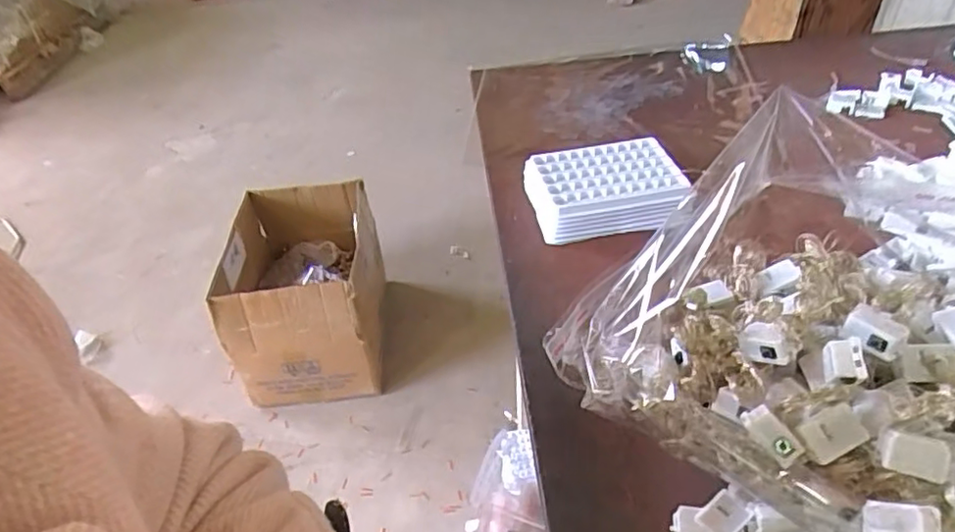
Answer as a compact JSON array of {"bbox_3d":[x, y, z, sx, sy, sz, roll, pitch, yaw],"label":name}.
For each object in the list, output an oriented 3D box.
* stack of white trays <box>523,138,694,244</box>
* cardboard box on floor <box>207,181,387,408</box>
[{"bbox_3d":[0.115,-0.068,0.552,0.133,0.035,0.104,-7,42,-2],"label":"stack of white trays"},{"bbox_3d":[-0.372,0.040,1.346,0.311,0.275,0.421,-10,42,-5],"label":"cardboard box on floor"}]

